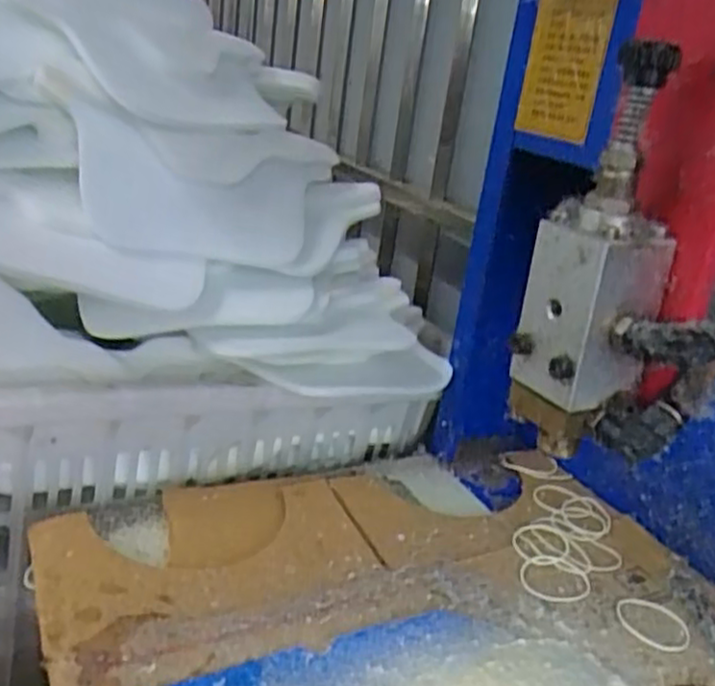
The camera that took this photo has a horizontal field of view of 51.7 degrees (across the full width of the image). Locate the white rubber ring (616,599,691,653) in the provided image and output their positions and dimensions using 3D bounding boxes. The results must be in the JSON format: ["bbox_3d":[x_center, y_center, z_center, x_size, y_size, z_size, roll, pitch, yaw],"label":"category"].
[{"bbox_3d":[0.217,0.207,0.544,0.052,0.004,0.044,19,25,25],"label":"white rubber ring"}]

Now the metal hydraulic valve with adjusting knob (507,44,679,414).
[{"bbox_3d":[0.087,-0.039,0.261,0.032,0.119,0.039,-8,27,-32],"label":"metal hydraulic valve with adjusting knob"}]

